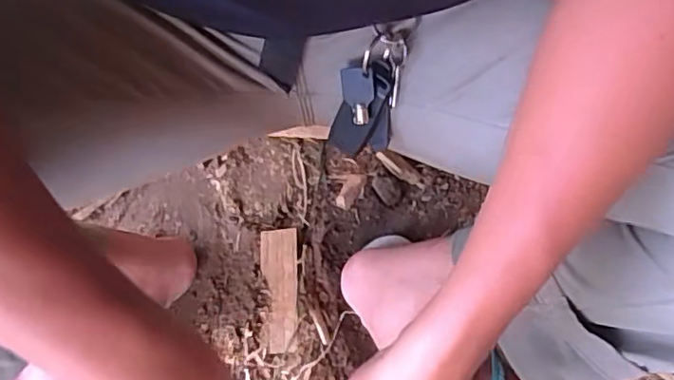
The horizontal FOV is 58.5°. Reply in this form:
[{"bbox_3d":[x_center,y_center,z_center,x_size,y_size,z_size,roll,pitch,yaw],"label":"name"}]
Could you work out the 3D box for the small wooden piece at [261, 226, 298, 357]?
[{"bbox_3d":[-0.057,0.098,0.605,0.037,0.004,0.124,-6,68,3],"label":"small wooden piece"}]

